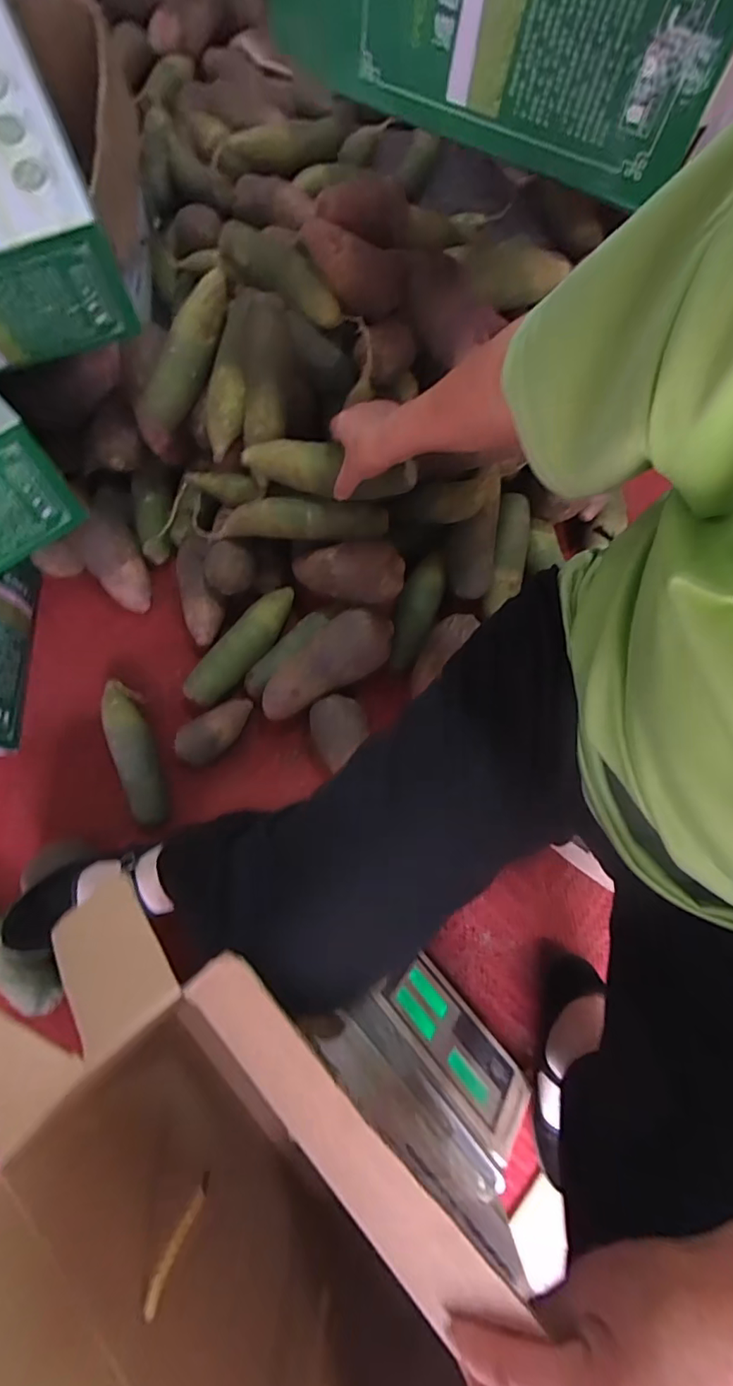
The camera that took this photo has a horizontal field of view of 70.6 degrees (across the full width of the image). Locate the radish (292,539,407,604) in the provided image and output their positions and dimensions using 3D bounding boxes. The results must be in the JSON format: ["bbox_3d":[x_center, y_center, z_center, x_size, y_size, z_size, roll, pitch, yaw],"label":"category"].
[{"bbox_3d":[-0.034,-0.158,0.661,0.163,0.067,0.071,8,75,25],"label":"radish"}]

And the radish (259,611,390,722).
[{"bbox_3d":[-0.054,-0.039,0.676,0.195,0.061,0.081,-30,79,-8],"label":"radish"}]

